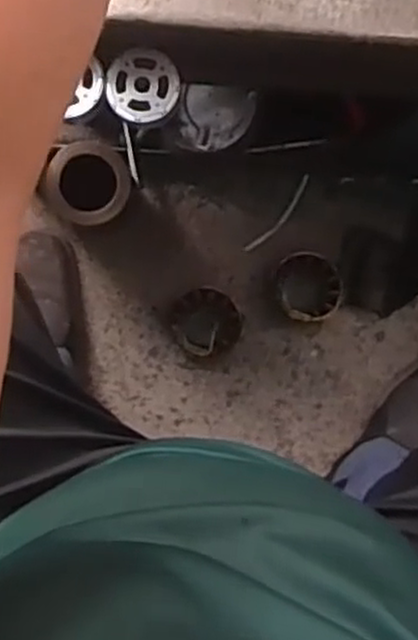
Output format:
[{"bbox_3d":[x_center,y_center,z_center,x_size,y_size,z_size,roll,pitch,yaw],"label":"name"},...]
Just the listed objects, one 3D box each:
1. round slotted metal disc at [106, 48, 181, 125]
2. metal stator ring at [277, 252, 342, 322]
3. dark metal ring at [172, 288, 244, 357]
[{"bbox_3d":[-0.046,-0.166,0.529,0.050,0.006,0.051,0,91,-4],"label":"round slotted metal disc"},{"bbox_3d":[0.124,-0.040,0.911,0.081,0.041,0.085,0,91,-4],"label":"metal stator ring"},{"bbox_3d":[-0.002,0.004,0.925,0.089,0.044,0.084,0,91,-4],"label":"dark metal ring"}]

